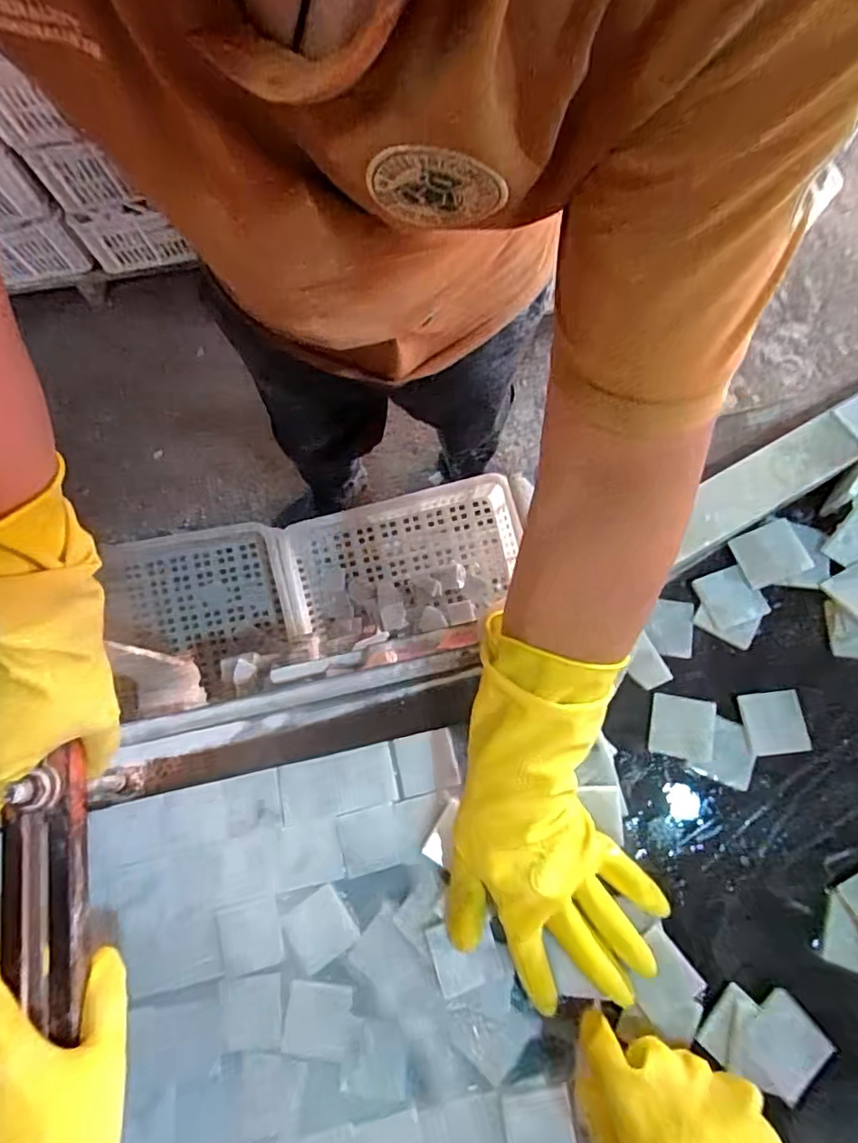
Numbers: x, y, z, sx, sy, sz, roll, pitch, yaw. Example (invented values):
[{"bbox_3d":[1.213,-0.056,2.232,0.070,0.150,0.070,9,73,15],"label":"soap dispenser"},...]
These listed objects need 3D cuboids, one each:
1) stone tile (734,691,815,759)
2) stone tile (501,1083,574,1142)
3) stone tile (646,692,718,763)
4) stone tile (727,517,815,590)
[{"bbox_3d":[0.286,0.125,0.467,0.048,0.010,0.049,-6,73,0],"label":"stone tile"},{"bbox_3d":[0.079,0.405,0.408,0.047,0.007,0.048,-8,73,-1],"label":"stone tile"},{"bbox_3d":[0.219,0.135,0.489,0.051,0.004,0.052,6,78,19],"label":"stone tile"},{"bbox_3d":[0.298,-0.015,0.496,0.049,0.004,0.051,-30,60,28],"label":"stone tile"}]

